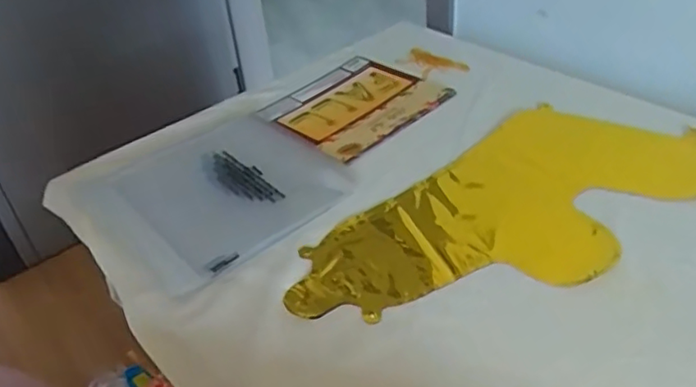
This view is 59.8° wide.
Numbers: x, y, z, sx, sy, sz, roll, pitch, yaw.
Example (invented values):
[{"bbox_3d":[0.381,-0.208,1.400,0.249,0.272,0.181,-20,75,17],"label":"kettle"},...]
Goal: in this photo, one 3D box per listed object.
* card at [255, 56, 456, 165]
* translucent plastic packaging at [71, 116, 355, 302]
[{"bbox_3d":[0.006,-0.112,0.741,0.168,0.008,0.190,28,49,36],"label":"card"},{"bbox_3d":[-0.131,-0.011,0.621,0.219,0.019,0.221,-31,44,-29],"label":"translucent plastic packaging"}]

